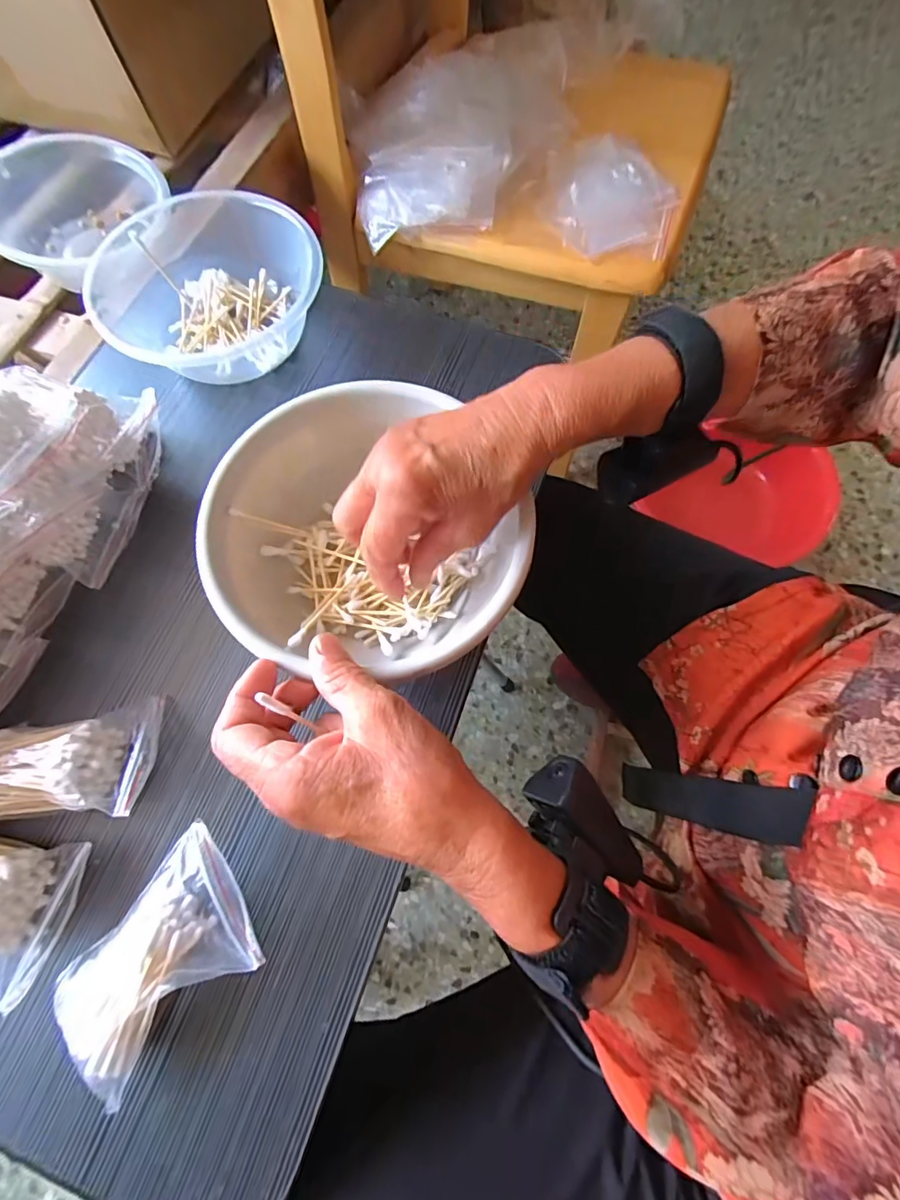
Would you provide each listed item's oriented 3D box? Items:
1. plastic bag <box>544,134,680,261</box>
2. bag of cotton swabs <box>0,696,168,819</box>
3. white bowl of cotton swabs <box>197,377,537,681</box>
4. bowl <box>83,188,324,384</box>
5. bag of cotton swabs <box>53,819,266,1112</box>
[{"bbox_3d":[0.188,-0.477,0.571,0.144,0.022,0.208,9,71,3],"label":"plastic bag"},{"bbox_3d":[-0.226,0.095,0.286,0.096,0.041,0.061,-8,71,-3],"label":"bag of cotton swabs"},{"bbox_3d":[-0.053,-0.043,0.312,0.182,0.062,0.185,0,72,1],"label":"white bowl of cotton swabs"},{"bbox_3d":[-0.195,-0.250,0.397,0.157,0.055,0.159,40,76,13],"label":"bowl"},{"bbox_3d":[-0.148,0.187,0.255,0.075,0.037,0.111,40,76,13],"label":"bag of cotton swabs"}]

